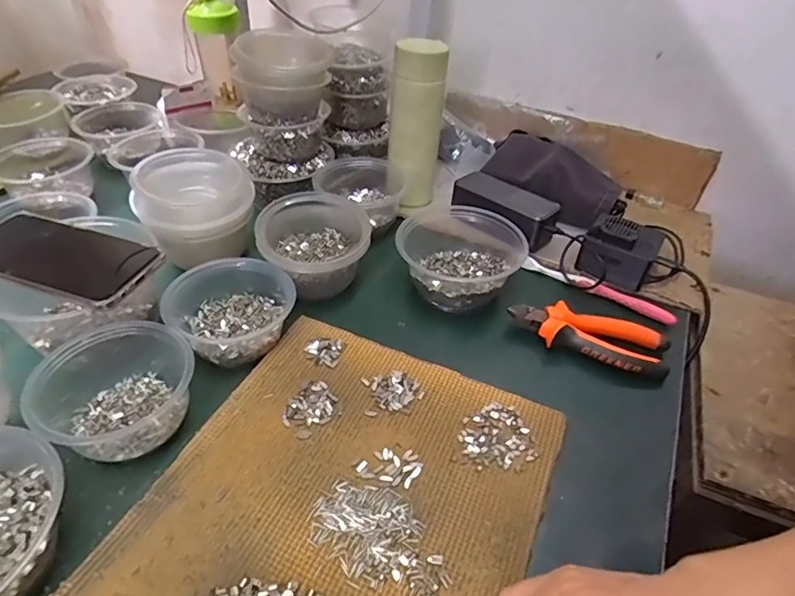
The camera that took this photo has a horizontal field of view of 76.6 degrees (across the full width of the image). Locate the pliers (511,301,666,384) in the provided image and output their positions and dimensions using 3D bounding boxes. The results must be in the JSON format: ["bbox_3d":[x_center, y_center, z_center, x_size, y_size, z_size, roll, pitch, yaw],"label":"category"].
[{"bbox_3d":[0.191,0.038,0.509,0.150,0.033,0.053,19,43,16],"label":"pliers"}]

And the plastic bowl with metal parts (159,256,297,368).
[{"bbox_3d":[-0.159,0.011,0.480,0.104,0.049,0.100,3,41,-2],"label":"plastic bowl with metal parts"}]

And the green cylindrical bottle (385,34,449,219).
[{"bbox_3d":[0.024,-0.215,0.647,0.067,0.203,0.060,8,41,3],"label":"green cylindrical bottle"}]

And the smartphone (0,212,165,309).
[{"bbox_3d":[-0.289,-0.039,0.436,0.156,0.009,0.085,17,43,13],"label":"smartphone"}]

